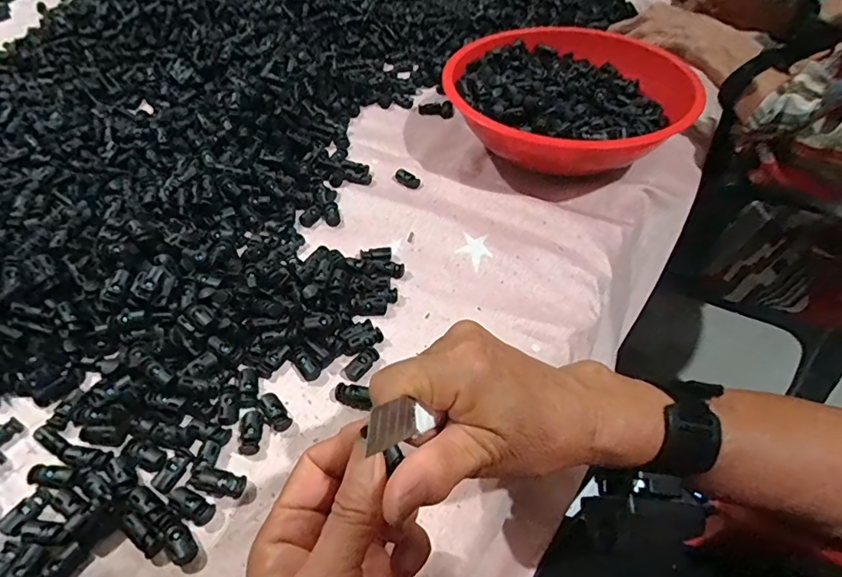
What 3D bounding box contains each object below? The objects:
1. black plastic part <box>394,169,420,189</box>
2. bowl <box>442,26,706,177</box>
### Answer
[{"bbox_3d":[-0.013,-0.114,0.524,0.016,0.006,0.030,-36,58,-28],"label":"black plastic part"},{"bbox_3d":[0.151,-0.189,0.539,0.241,0.077,0.227,0,48,0],"label":"bowl"}]

